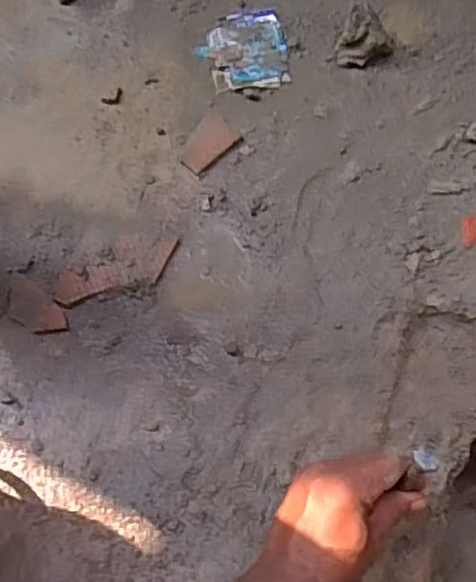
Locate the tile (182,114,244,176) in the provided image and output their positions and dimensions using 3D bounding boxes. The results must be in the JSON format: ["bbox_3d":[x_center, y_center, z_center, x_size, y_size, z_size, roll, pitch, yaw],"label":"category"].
[{"bbox_3d":[-0.035,-0.165,0.744,0.052,0.004,0.074,41,72,20],"label":"tile"}]

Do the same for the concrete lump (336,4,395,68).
[{"bbox_3d":[0.151,-0.299,0.776,0.067,0.054,0.055,9,65,8],"label":"concrete lump"}]

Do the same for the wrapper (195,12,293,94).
[{"bbox_3d":[0.006,-0.296,0.812,0.103,0.006,0.127,-7,63,0],"label":"wrapper"}]

